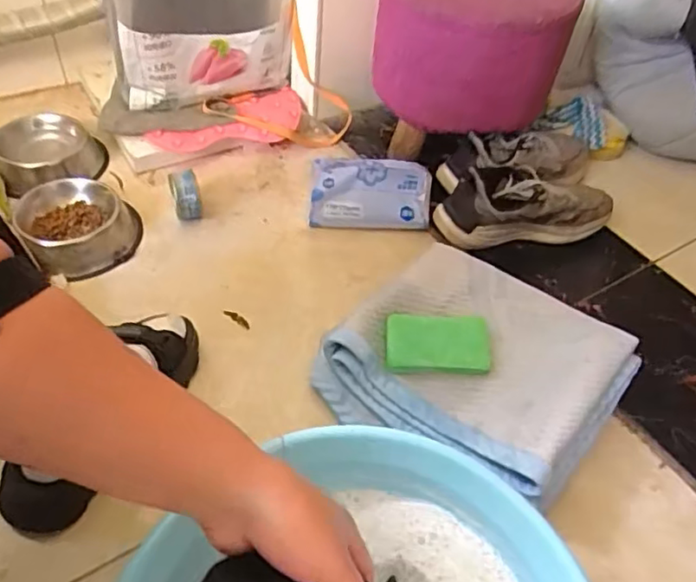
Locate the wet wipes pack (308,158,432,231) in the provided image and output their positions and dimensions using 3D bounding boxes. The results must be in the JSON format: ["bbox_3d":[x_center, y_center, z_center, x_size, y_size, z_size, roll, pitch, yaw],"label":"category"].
[{"bbox_3d":[0.034,-0.140,0.874,0.170,0.093,0.071,7,48,1],"label":"wet wipes pack"}]

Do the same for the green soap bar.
[{"bbox_3d":[0.100,0.058,0.672,0.113,0.026,0.064,6,48,0],"label":"green soap bar"}]

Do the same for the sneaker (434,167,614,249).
[{"bbox_3d":[0.260,-0.125,0.868,0.261,0.107,0.094,-3,49,-8],"label":"sneaker"}]

